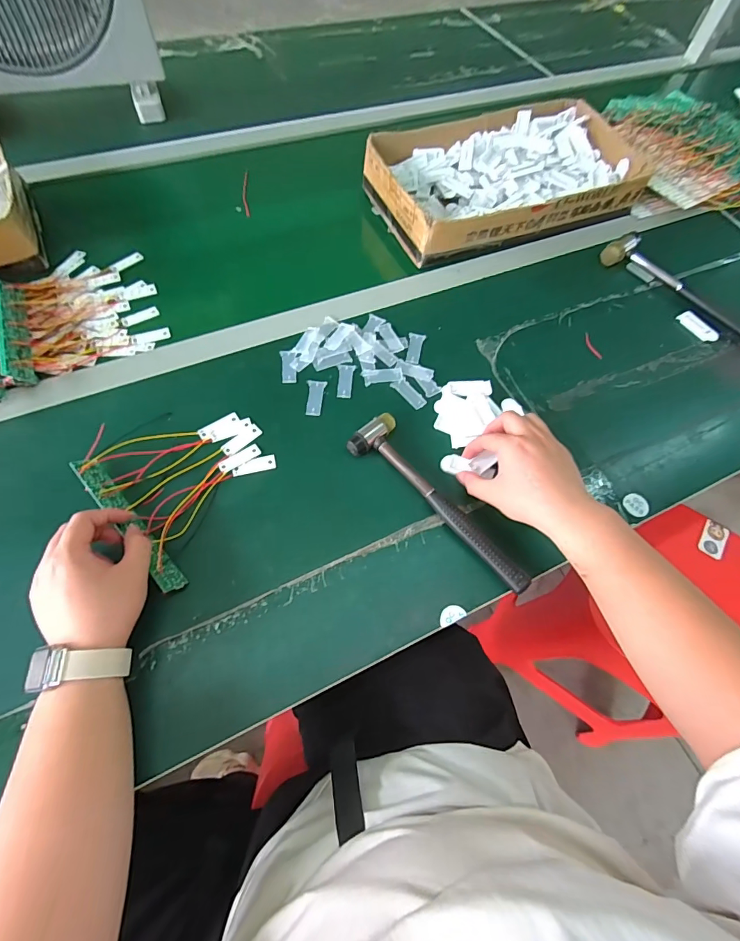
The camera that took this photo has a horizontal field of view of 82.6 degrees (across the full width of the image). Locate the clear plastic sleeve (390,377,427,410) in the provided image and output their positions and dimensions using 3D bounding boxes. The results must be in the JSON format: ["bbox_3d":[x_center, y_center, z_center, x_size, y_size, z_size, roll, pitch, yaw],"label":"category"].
[{"bbox_3d":[0.049,-0.095,0.521,0.020,0.004,0.048,-33,70,-18],"label":"clear plastic sleeve"}]

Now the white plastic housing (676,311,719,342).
[{"bbox_3d":[0.472,-0.207,0.606,0.029,0.009,0.059,-24,68,-15],"label":"white plastic housing"}]

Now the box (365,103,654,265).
[{"bbox_3d":[0.222,-0.479,0.683,0.435,0.071,0.247,-20,67,-13],"label":"box"}]

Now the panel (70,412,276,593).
[{"bbox_3d":[-0.188,0.003,0.446,0.168,0.025,0.177,-40,72,-20],"label":"panel"}]

